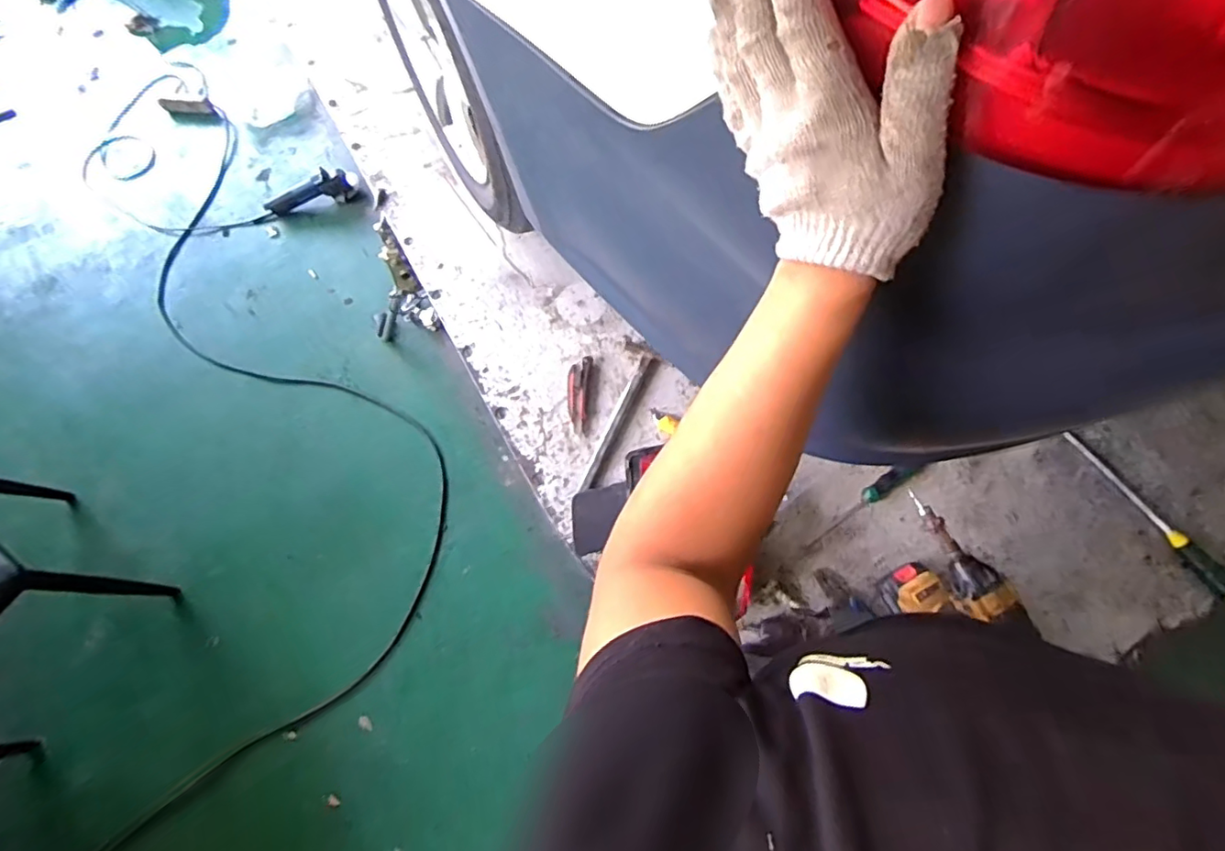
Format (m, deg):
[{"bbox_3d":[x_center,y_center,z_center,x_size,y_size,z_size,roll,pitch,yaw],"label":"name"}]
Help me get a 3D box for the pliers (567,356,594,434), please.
[{"bbox_3d":[-0.064,-0.062,1.108,0.044,0.023,0.149,4,71,2],"label":"pliers"}]

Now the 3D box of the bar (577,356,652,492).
[{"bbox_3d":[0.004,-0.009,1.088,0.023,0.021,0.291,24,73,9],"label":"bar"}]

